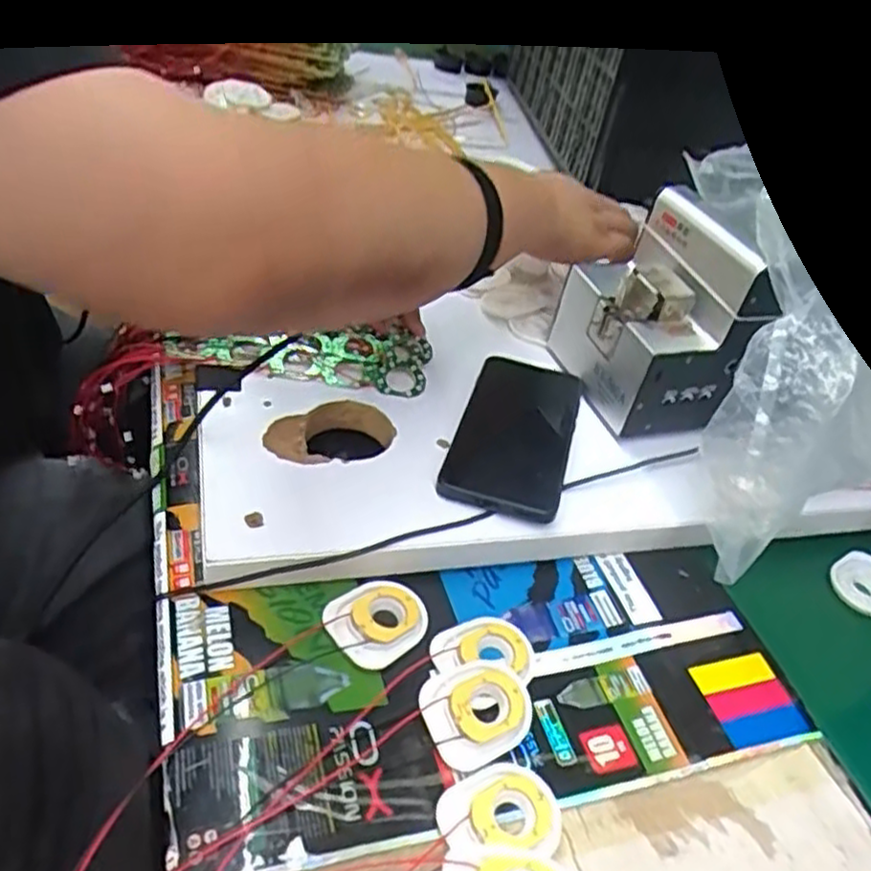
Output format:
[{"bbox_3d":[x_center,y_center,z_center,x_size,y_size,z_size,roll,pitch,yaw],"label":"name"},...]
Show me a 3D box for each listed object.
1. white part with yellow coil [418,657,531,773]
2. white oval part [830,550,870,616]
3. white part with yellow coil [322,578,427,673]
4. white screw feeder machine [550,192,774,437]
[{"bbox_3d":[0.023,0.144,0.393,0.060,0.014,0.046,-15,47,-29],"label":"white part with yellow coil"},{"bbox_3d":[0.312,0.109,0.534,0.050,0.008,0.039,42,87,18],"label":"white oval part"},{"bbox_3d":[-0.033,0.105,0.427,0.057,0.005,0.049,-23,51,-35],"label":"white part with yellow coil"},{"bbox_3d":[0.168,-0.088,0.559,0.095,0.137,0.143,-5,43,-20],"label":"white screw feeder machine"}]

